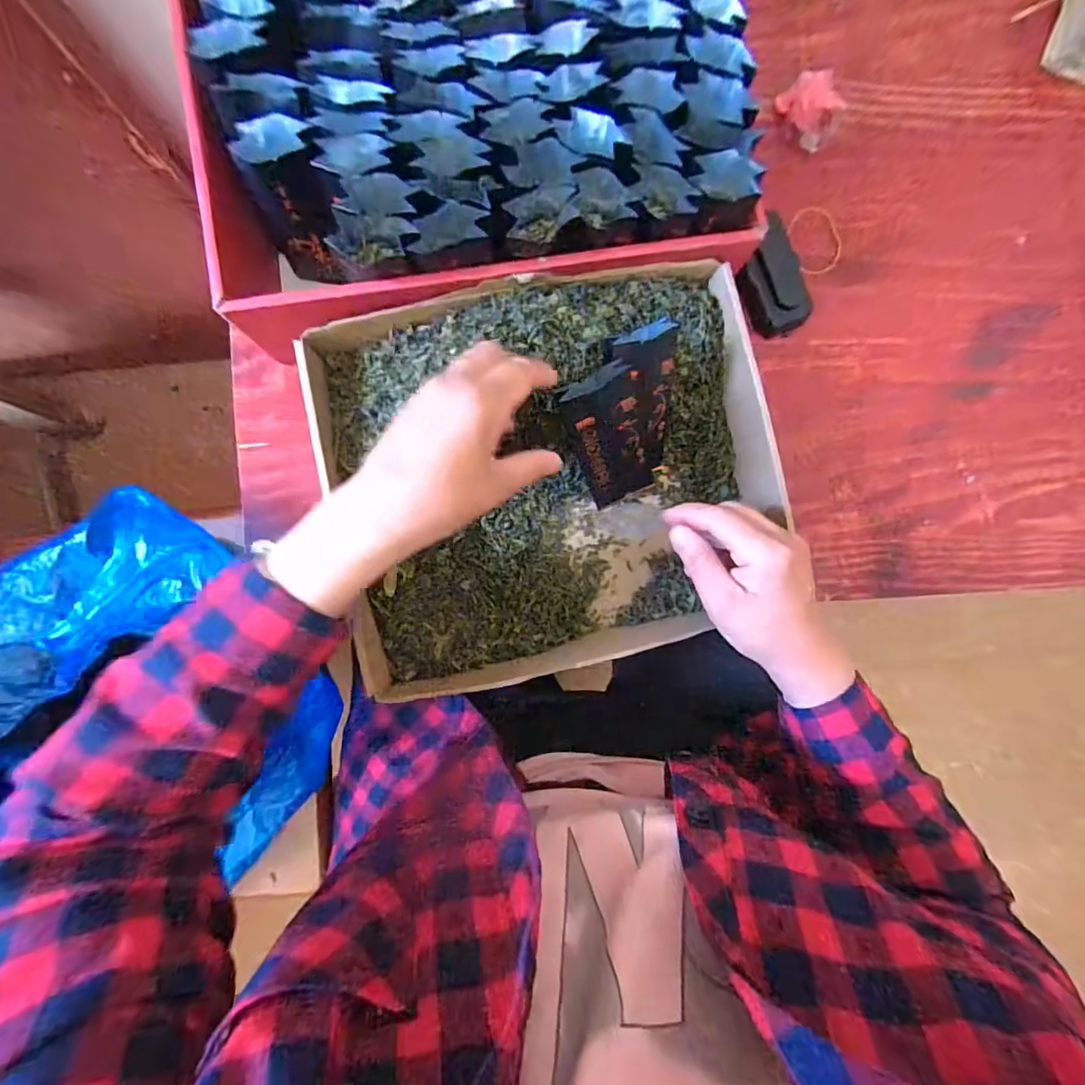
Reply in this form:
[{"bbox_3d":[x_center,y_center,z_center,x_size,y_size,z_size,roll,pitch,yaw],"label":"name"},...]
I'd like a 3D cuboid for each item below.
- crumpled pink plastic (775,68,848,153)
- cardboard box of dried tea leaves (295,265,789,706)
[{"bbox_3d":[0.246,-0.397,0.474,0.046,0.024,0.054,-44,88,-3],"label":"crumpled pink plastic"},{"bbox_3d":[0.007,-0.046,0.409,0.325,0.118,0.287,-10,87,-2],"label":"cardboard box of dried tea leaves"}]

